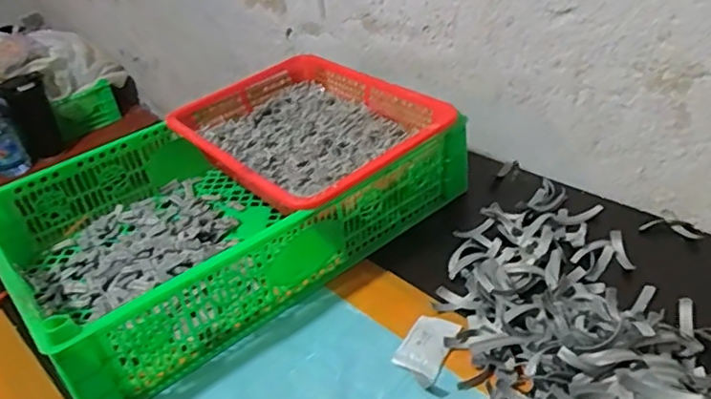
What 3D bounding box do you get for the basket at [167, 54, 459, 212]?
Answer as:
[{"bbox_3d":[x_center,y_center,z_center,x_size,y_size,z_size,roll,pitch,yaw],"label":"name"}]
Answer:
[{"bbox_3d":[-0.055,-0.077,0.705,0.249,0.069,0.302,-29,40,-29],"label":"basket"}]

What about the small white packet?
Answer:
[{"bbox_3d":[0.061,0.130,0.514,0.040,0.007,0.071,13,39,26],"label":"small white packet"}]

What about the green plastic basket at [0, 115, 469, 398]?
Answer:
[{"bbox_3d":[-0.139,-0.002,0.658,0.451,0.104,0.287,-30,40,-30],"label":"green plastic basket"}]

